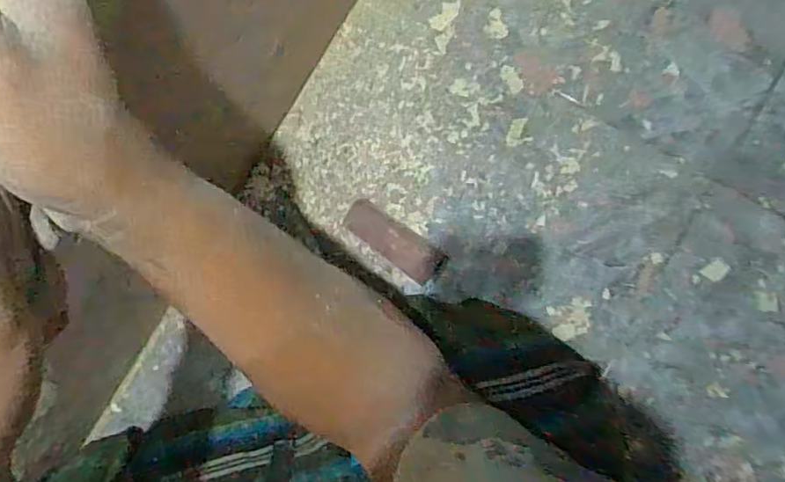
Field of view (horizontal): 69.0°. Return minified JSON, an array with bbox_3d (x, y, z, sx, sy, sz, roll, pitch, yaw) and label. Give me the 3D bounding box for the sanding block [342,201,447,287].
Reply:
[{"bbox_3d":[0.001,0.000,0.566,0.105,0.024,0.036,36,89,7],"label":"sanding block"}]

